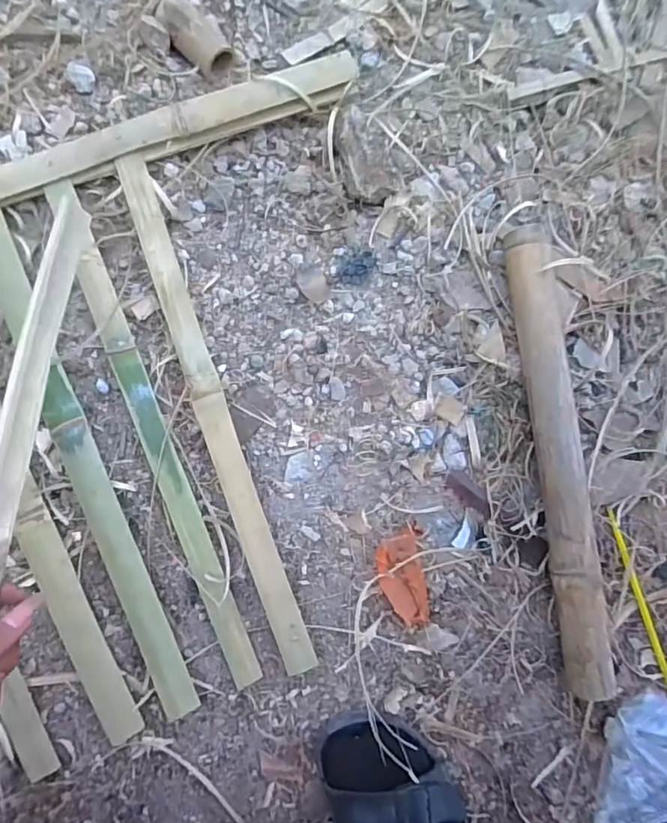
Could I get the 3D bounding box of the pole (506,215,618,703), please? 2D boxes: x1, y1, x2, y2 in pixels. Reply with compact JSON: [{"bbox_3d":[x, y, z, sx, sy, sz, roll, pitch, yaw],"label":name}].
[{"bbox_3d":[0.207,0.041,0.483,0.037,0.046,0.420,-6,86,-8],"label":"pole"}]

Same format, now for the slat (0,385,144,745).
[{"bbox_3d":[-0.270,0.063,0.440,0.033,0.017,0.460,-24,89,-9],"label":"slat"}]

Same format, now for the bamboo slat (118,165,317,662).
[{"bbox_3d":[-0.104,-0.001,0.450,0.028,0.008,0.466,-18,87,-17],"label":"bamboo slat"}]

